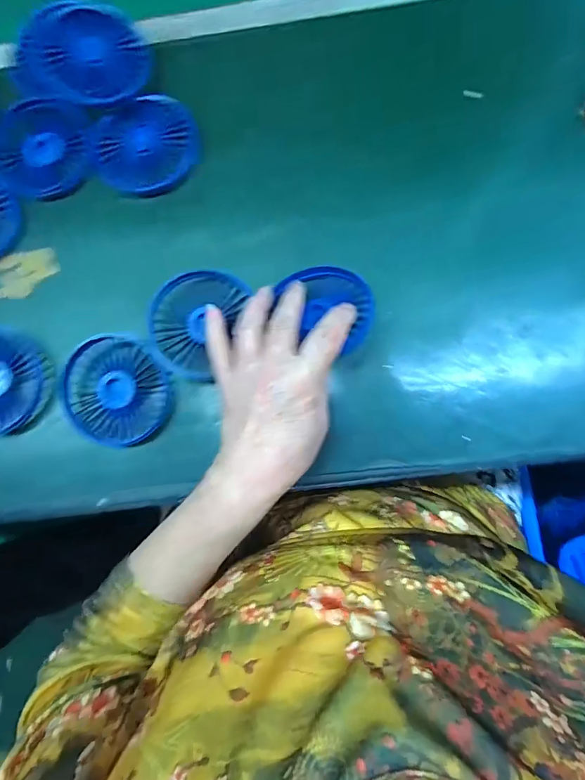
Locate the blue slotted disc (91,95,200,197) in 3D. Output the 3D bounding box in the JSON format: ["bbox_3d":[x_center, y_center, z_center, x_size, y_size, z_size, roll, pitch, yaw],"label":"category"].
[{"bbox_3d":[-0.127,-0.212,0.368,0.090,0.020,0.079,-24,85,2],"label":"blue slotted disc"}]

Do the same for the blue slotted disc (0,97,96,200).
[{"bbox_3d":[-0.221,-0.213,0.375,0.090,0.009,0.083,0,86,4],"label":"blue slotted disc"}]

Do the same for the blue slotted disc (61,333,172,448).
[{"bbox_3d":[-0.142,0.001,0.345,0.087,0.020,0.086,0,86,4],"label":"blue slotted disc"}]

